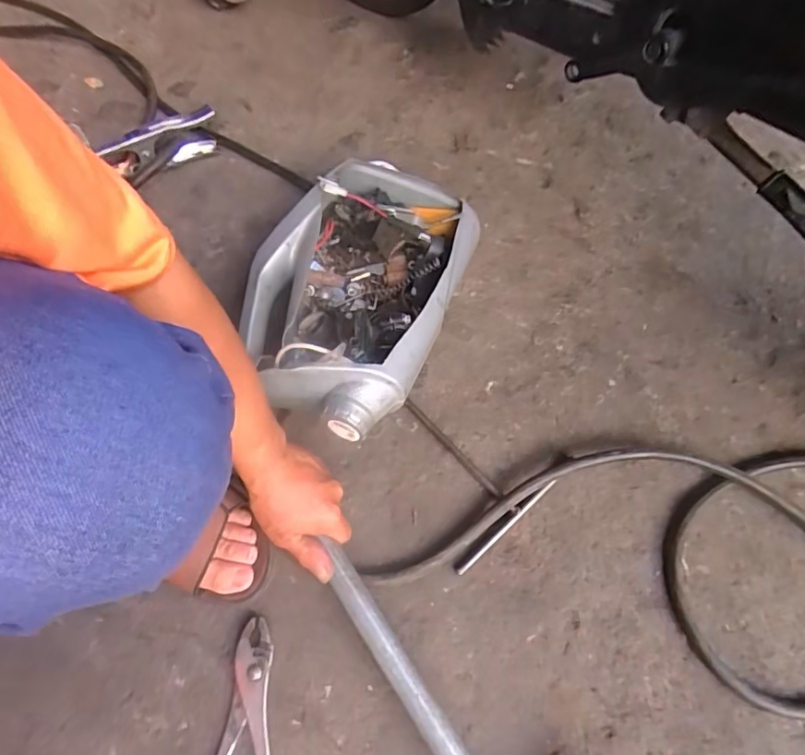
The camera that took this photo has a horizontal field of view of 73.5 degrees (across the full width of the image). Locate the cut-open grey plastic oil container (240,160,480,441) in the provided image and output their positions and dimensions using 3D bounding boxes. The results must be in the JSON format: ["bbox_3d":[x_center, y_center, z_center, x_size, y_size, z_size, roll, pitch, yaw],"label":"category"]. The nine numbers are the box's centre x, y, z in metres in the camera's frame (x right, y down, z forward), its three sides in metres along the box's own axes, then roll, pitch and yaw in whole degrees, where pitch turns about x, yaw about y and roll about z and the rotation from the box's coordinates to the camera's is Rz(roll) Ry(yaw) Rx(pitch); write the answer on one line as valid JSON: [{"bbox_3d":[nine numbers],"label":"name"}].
[{"bbox_3d":[-0.056,-0.099,0.624,0.216,0.117,0.325,21,63,11],"label":"cut-open grey plastic oil container"}]

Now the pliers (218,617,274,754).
[{"bbox_3d":[-0.131,0.307,0.451,0.051,0.015,0.190,1,61,1],"label":"pliers"}]

